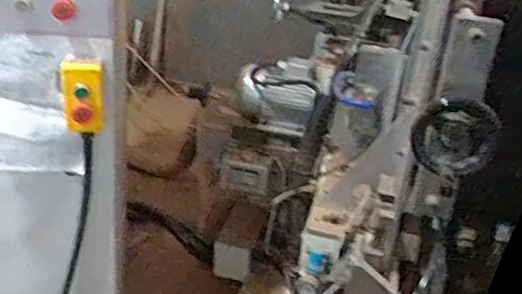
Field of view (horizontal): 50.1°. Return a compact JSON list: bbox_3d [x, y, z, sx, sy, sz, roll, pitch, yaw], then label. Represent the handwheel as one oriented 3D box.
[{"bbox_3d":[0.229,-0.012,0.650,0.098,0.081,0.027,5,25,-5],"label":"handwheel"}]

